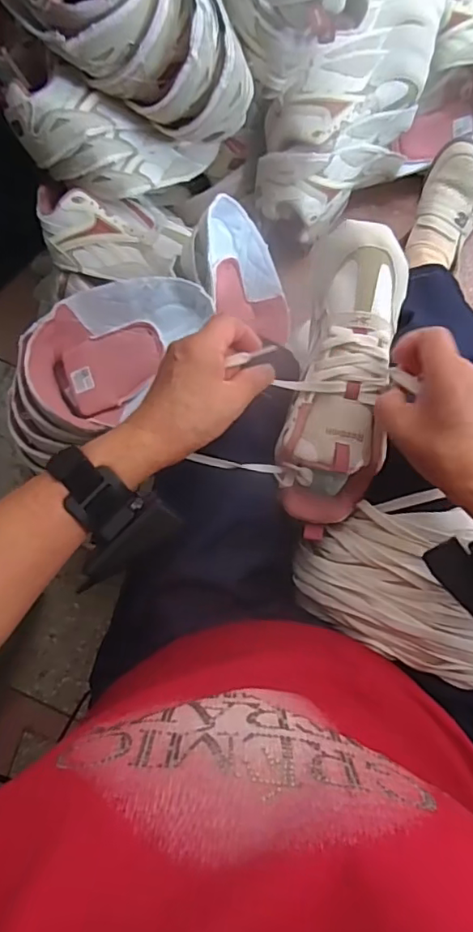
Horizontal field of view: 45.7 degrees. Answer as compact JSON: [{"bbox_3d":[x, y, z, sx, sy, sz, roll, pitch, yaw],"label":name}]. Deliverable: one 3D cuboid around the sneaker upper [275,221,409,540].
[{"bbox_3d":[0.085,-0.066,0.451,0.077,0.061,0.242,10,97,8],"label":"sneaker upper"}]

